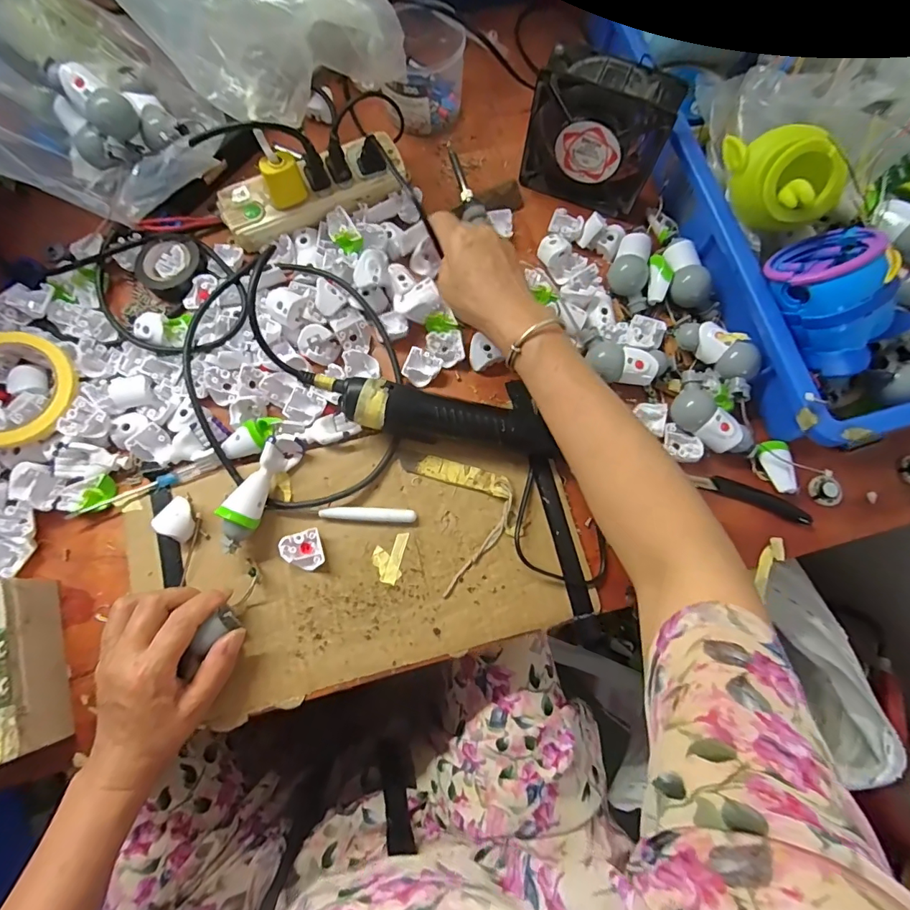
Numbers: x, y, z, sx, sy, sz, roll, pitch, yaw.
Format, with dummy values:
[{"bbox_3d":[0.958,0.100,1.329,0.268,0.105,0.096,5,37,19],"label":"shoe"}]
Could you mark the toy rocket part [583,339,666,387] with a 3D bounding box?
[{"bbox_3d":[0.154,-0.080,0.432,0.069,0.027,0.033,5,74,1],"label":"toy rocket part"}]

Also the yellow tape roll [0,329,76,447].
[{"bbox_3d":[-0.377,-0.062,0.407,0.094,0.029,0.108,-23,76,-7],"label":"yellow tape roll"}]

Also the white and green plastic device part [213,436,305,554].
[{"bbox_3d":[-0.160,0.029,0.393,0.026,0.035,0.101,25,75,6],"label":"white and green plastic device part"}]

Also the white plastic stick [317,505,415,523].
[{"bbox_3d":[-0.073,0.049,0.402,0.079,0.006,0.012,3,74,0],"label":"white plastic stick"}]

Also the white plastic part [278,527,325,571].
[{"bbox_3d":[-0.125,0.080,0.395,0.032,0.016,0.031,-18,75,-6],"label":"white plastic part"}]

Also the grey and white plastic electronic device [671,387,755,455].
[{"bbox_3d":[0.222,-0.025,0.418,0.073,0.026,0.030,42,78,10],"label":"grey and white plastic electronic device"}]

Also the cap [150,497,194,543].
[{"bbox_3d":[-0.227,0.053,0.395,0.031,0.019,0.032,25,75,6],"label":"cap"}]

